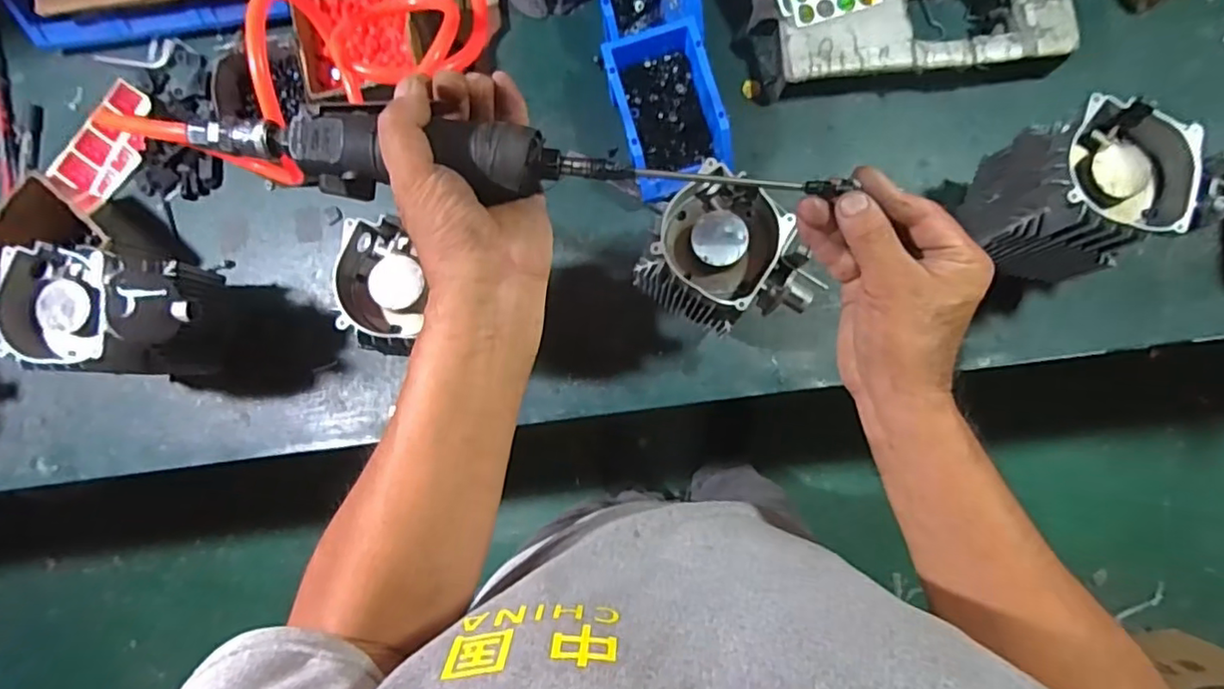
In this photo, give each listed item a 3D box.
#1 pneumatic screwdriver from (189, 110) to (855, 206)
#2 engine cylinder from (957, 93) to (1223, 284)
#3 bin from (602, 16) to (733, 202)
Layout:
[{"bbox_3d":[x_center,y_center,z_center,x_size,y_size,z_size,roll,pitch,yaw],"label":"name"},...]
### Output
[{"bbox_3d":[-0.053,-0.108,0.360,0.375,0.034,0.050,4,85,-2],"label":"pneumatic screwdriver"},{"bbox_3d":[0.470,-0.146,0.641,0.137,0.213,0.124,12,85,4],"label":"engine cylinder"},{"bbox_3d":[0.066,-0.279,0.730,0.116,0.077,0.184,-16,84,1],"label":"bin"}]

